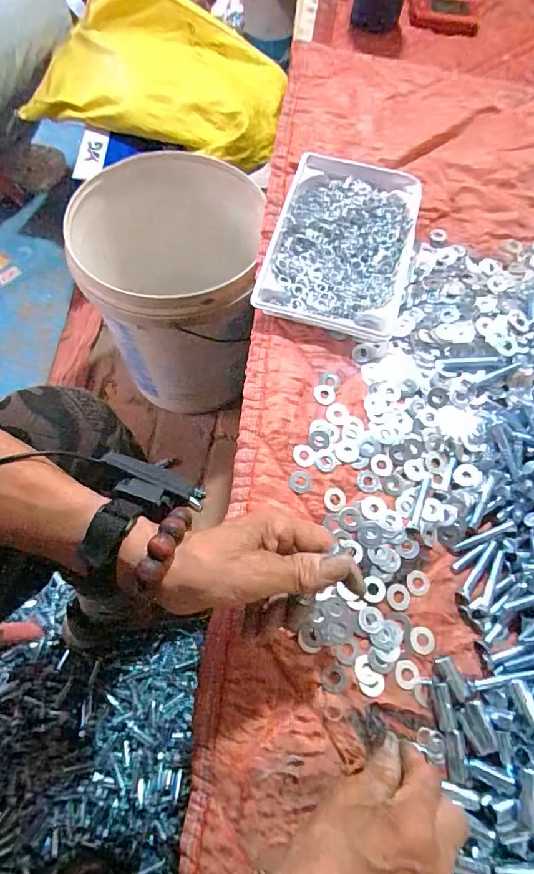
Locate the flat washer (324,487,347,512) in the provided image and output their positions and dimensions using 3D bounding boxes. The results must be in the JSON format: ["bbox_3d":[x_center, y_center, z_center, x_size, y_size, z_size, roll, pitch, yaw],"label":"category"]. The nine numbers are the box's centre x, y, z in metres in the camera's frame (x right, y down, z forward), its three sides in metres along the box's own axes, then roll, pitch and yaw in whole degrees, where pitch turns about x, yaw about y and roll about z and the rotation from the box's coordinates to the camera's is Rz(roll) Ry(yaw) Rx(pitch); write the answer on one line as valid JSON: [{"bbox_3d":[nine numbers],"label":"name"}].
[{"bbox_3d":[0.063,0.058,0.433,0.022,0.004,0.021,9,73,-9],"label":"flat washer"}]

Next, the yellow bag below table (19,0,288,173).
[{"bbox_3d":[-0.187,-0.648,0.832,0.458,0.155,0.266,24,69,7],"label":"yellow bag below table"}]

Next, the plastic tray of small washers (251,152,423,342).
[{"bbox_3d":[0.086,-0.221,0.533,0.153,0.036,0.232,14,68,6],"label":"plastic tray of small washers"}]

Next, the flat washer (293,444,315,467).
[{"bbox_3d":[0.035,0.018,0.449,0.022,0.004,0.022,1,78,-5],"label":"flat washer"}]

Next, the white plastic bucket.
[{"bbox_3d":[-0.161,-0.245,0.826,0.285,0.339,0.273,1,68,-3],"label":"white plastic bucket"}]

